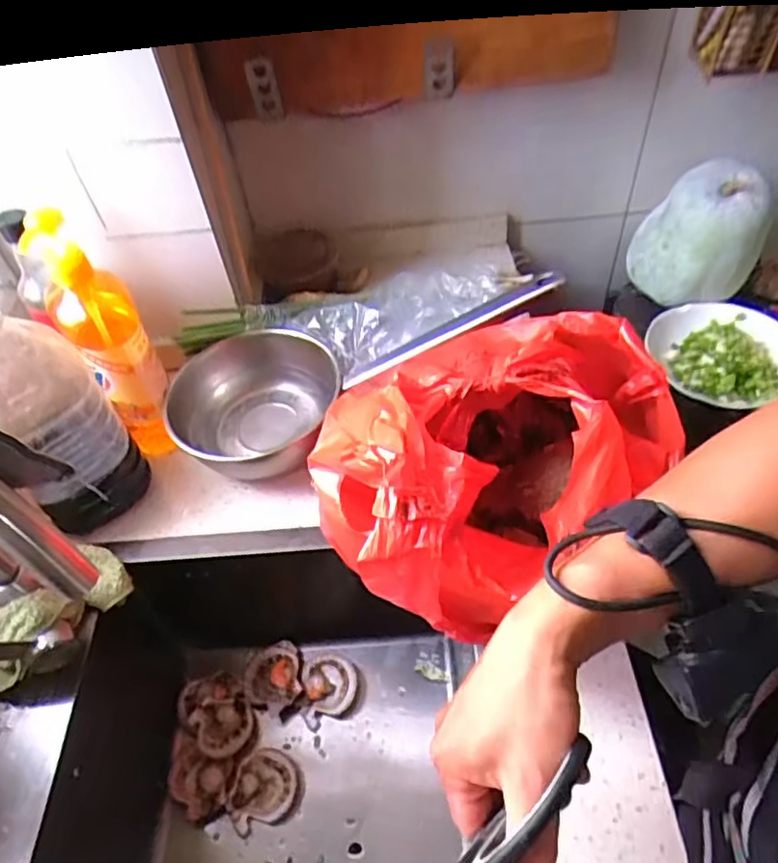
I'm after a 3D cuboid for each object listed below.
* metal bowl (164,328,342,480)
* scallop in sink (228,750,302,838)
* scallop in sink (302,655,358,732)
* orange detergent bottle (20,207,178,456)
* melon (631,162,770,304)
[{"bbox_3d":[-0.140,-0.027,0.679,0.186,0.076,0.166,-25,52,-14],"label":"metal bowl"},{"bbox_3d":[-0.132,0.382,0.665,0.075,0.015,0.071,-3,50,4],"label":"scallop in sink"},{"bbox_3d":[-0.069,0.308,0.732,0.067,0.034,0.080,-5,50,2],"label":"scallop in sink"},{"bbox_3d":[-0.284,-0.095,0.627,0.068,0.265,0.090,-28,53,-16],"label":"orange detergent bottle"},{"bbox_3d":[0.414,-0.261,0.819,0.122,0.156,0.123,-3,50,4],"label":"melon"}]

